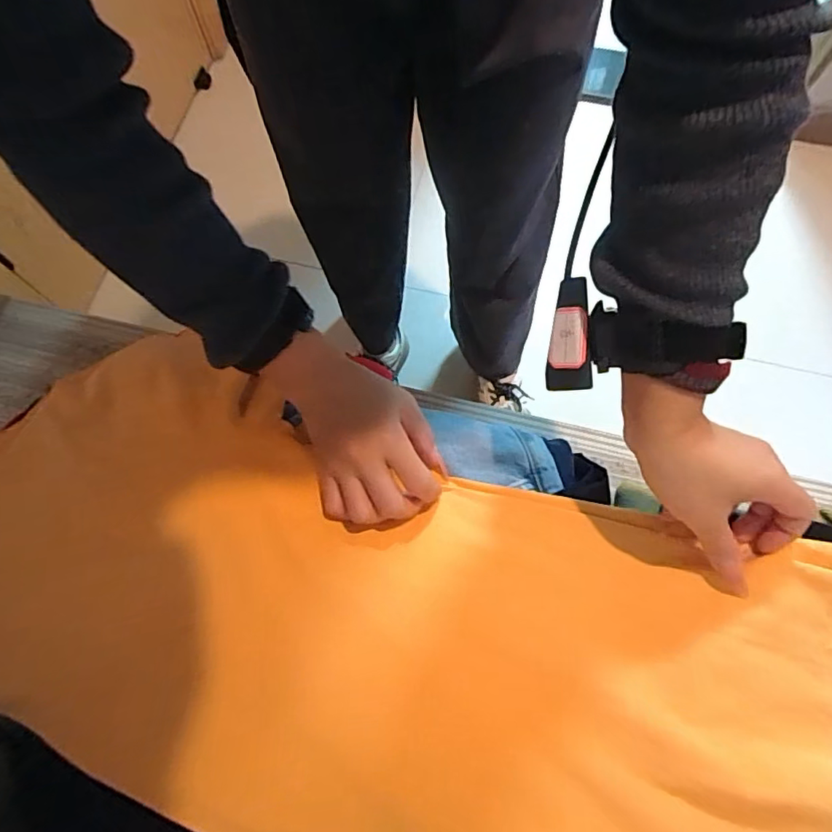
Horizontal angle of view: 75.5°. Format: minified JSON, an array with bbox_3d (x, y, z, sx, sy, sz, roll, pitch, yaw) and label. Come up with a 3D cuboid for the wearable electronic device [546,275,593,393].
[{"bbox_3d":[0.099,-0.051,0.340,0.028,0.016,0.069,4,92,38],"label":"wearable electronic device"}]

